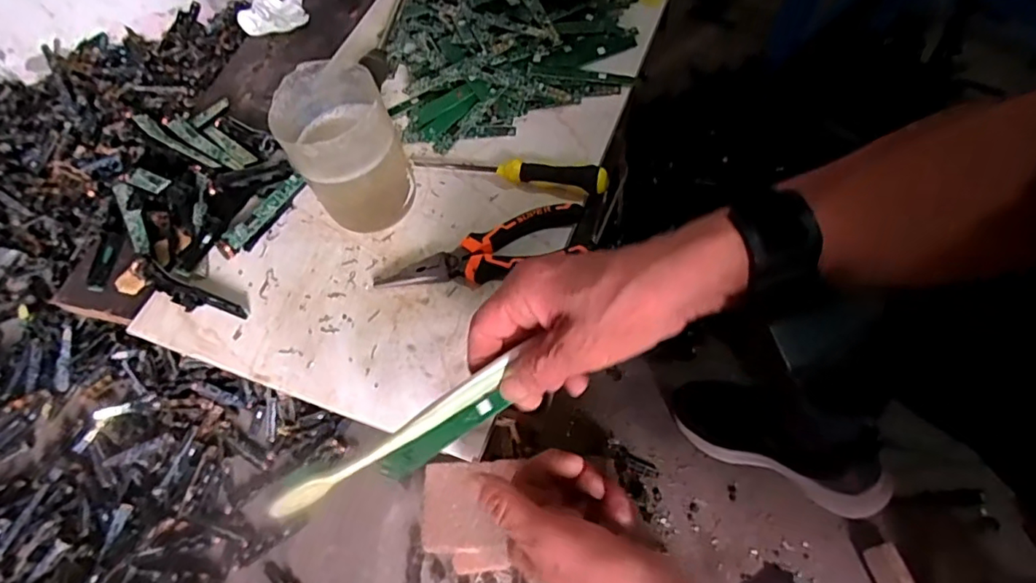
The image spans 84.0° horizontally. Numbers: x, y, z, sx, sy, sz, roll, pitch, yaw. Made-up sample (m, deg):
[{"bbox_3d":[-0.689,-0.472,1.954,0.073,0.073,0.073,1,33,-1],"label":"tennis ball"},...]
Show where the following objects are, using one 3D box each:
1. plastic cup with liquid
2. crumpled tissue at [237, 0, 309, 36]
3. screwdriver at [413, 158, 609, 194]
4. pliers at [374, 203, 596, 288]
[{"bbox_3d":[-0.125,-0.102,0.420,0.071,0.097,0.072,-4,58,7],"label":"plastic cup with liquid"},{"bbox_3d":[-0.268,-0.304,0.627,0.070,0.020,0.060,-27,59,-7],"label":"crumpled tissue"},{"bbox_3d":[-0.007,-0.101,0.467,0.160,0.024,0.021,14,62,17],"label":"screwdriver"},{"bbox_3d":[-0.026,-0.028,0.427,0.157,0.022,0.046,-19,58,-2],"label":"pliers"}]

